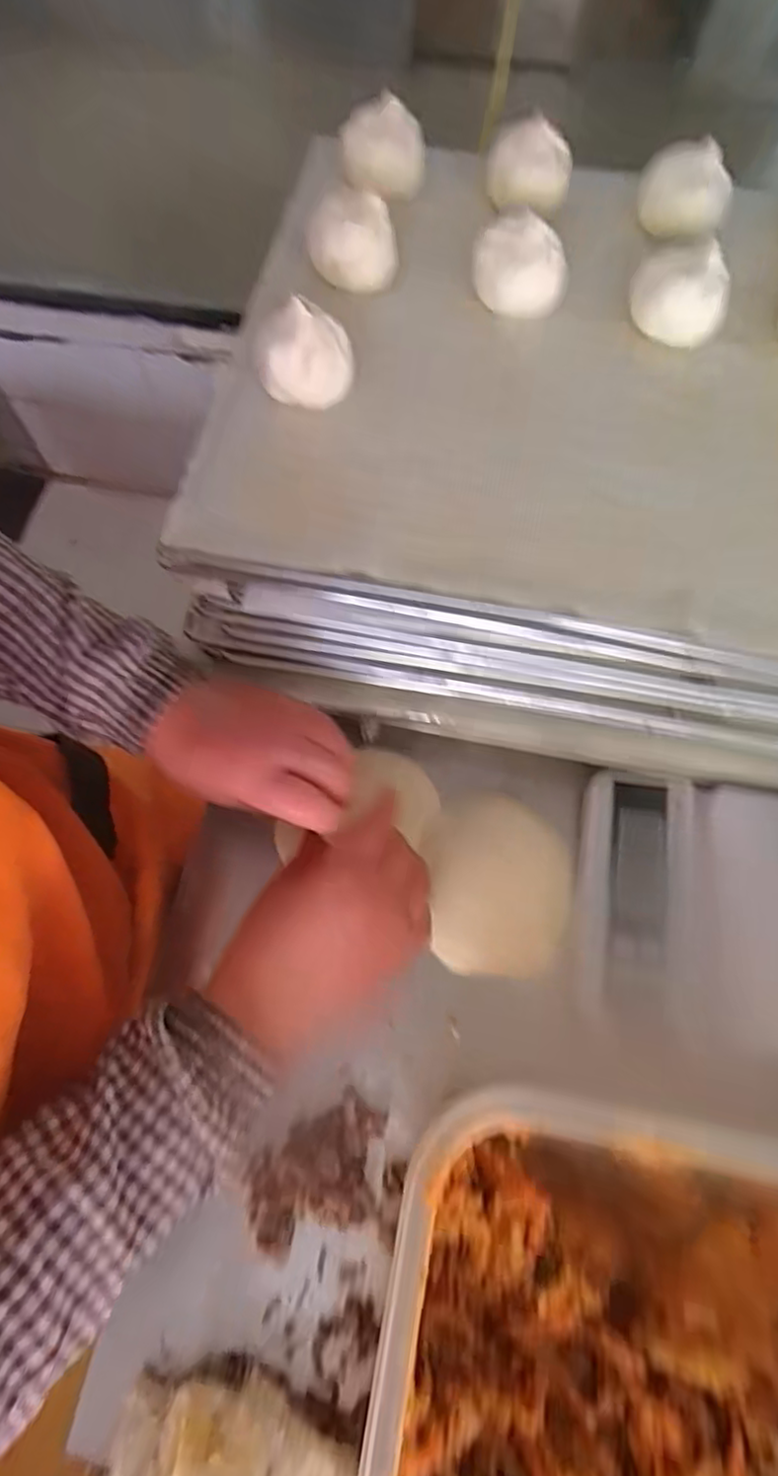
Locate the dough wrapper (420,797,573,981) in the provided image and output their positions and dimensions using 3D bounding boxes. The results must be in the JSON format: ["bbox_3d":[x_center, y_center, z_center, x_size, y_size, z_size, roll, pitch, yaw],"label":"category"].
[{"bbox_3d":[0.070,0.091,0.413,0.088,0.011,0.111,2,69,1],"label":"dough wrapper"}]

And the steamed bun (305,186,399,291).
[{"bbox_3d":[-0.023,-0.306,0.402,0.050,0.033,0.052,-8,69,-3],"label":"steamed bun"}]

